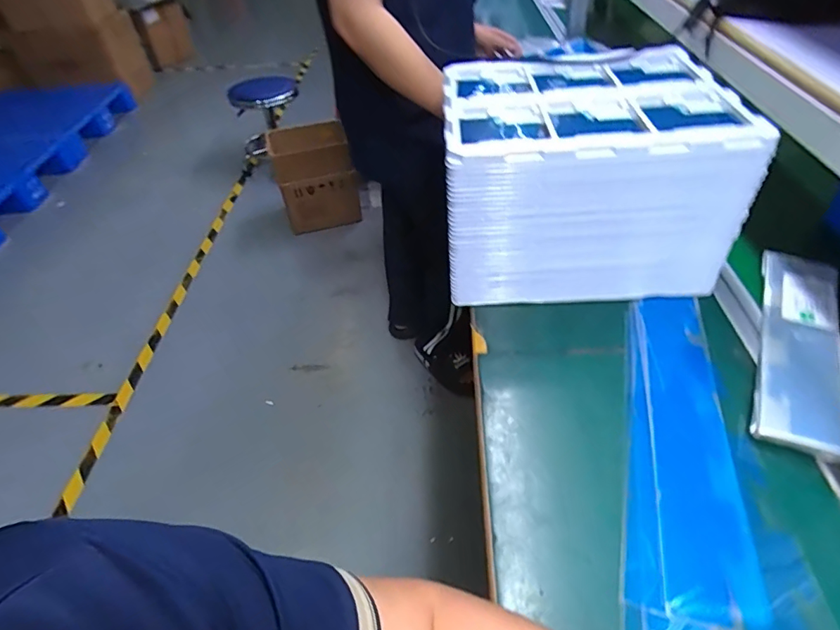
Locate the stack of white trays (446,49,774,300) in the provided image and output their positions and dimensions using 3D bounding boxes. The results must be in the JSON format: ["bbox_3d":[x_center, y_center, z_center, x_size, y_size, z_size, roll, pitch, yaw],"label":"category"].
[{"bbox_3d":[0.197,-0.186,0.643,0.319,0.200,0.273,-1,45,4],"label":"stack of white trays"}]

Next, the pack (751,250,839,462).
[{"bbox_3d":[0.405,0.023,0.521,0.073,0.013,0.288,16,48,24],"label":"pack"}]

